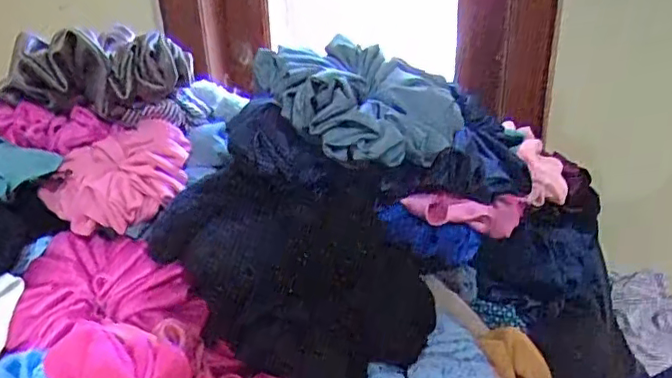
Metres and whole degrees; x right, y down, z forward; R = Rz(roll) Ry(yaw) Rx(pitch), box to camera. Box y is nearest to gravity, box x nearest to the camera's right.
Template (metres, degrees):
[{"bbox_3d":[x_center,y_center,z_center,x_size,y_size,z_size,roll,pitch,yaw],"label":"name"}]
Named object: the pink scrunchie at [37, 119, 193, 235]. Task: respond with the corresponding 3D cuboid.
[{"bbox_3d":[-0.145,-0.010,0.410,0.075,0.044,0.099,20,33,39],"label":"pink scrunchie"}]

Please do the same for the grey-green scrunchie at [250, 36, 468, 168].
[{"bbox_3d":[0.014,-0.057,0.382,0.106,0.064,0.104,12,29,28],"label":"grey-green scrunchie"}]

